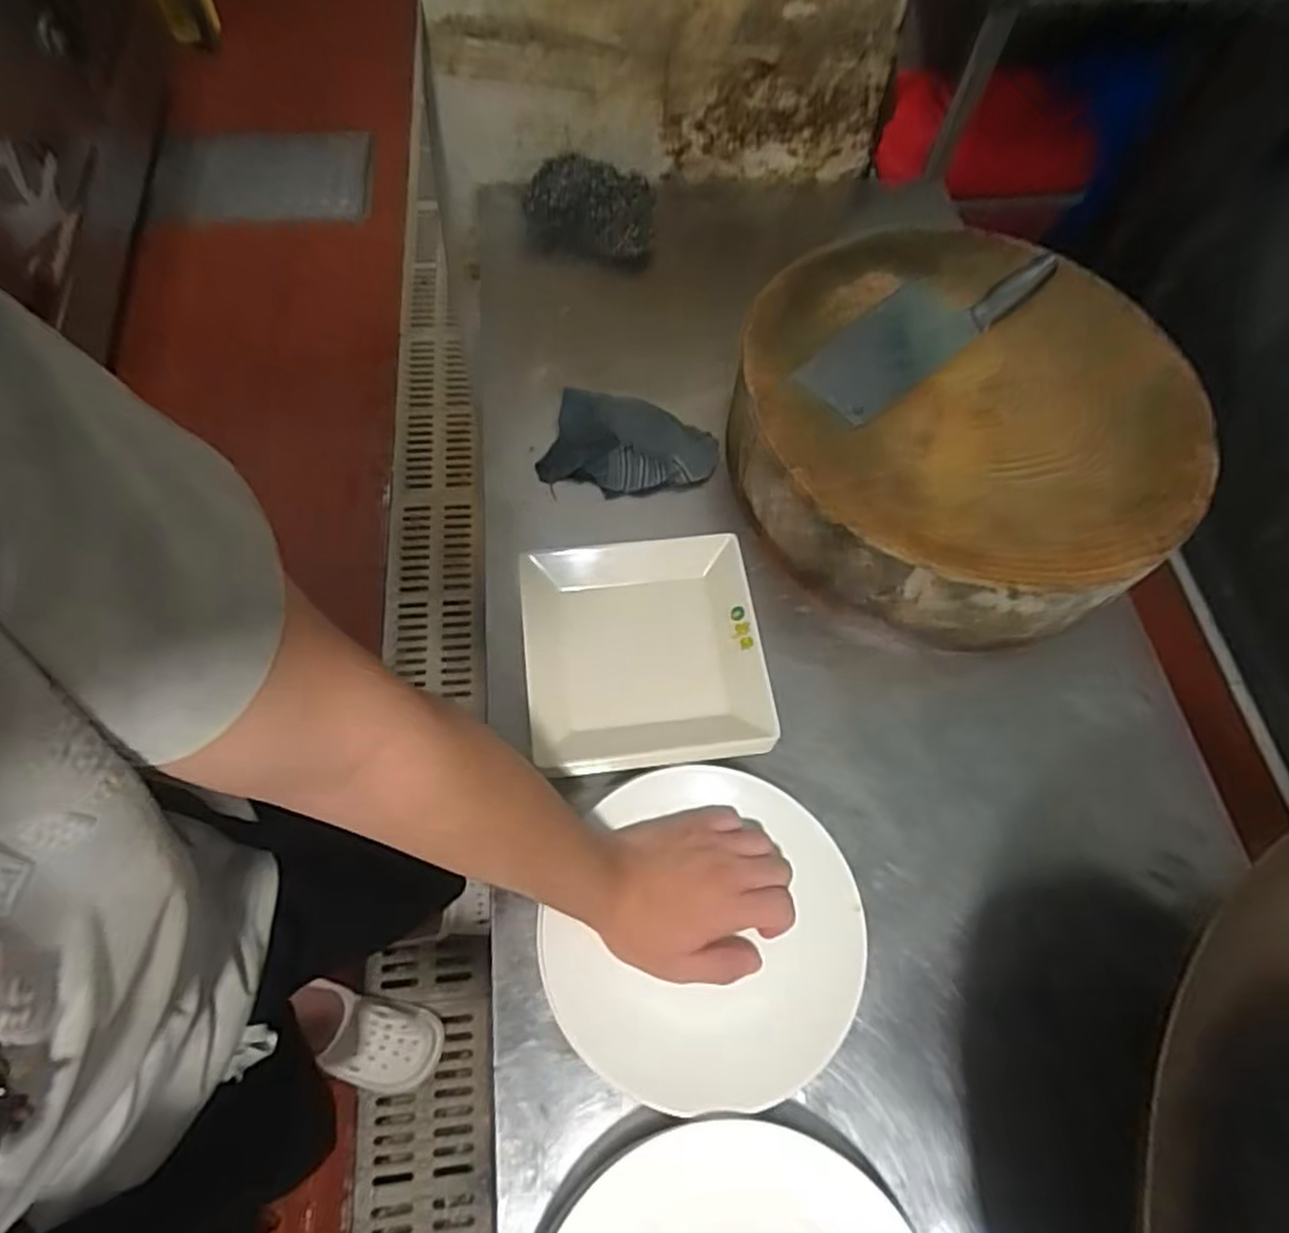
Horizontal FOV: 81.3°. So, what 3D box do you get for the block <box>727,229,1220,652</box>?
[{"bbox_3d":[0.286,-0.172,0.708,0.385,0.123,0.393,1,63,-3],"label":"block"}]

